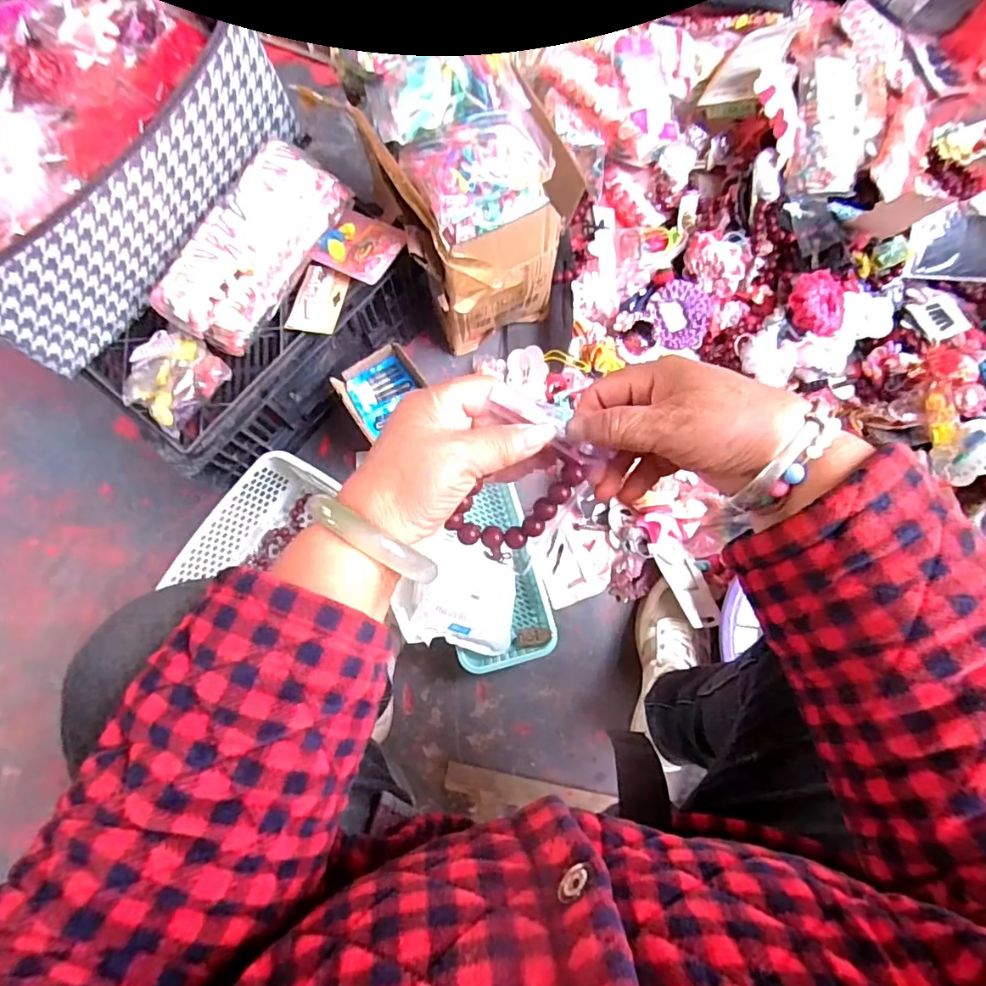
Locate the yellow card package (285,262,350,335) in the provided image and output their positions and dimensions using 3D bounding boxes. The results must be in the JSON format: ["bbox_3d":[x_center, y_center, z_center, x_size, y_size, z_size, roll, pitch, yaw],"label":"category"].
[{"bbox_3d":[-0.204,-0.225,0.627,0.054,0.009,0.083,14,79,3],"label":"yellow card package"}]

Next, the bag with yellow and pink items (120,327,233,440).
[{"bbox_3d":[-0.351,-0.126,0.589,0.106,0.048,0.098,39,81,8],"label":"bag with yellow and pink items"}]

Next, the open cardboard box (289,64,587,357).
[{"bbox_3d":[-0.017,-0.322,0.683,0.193,0.301,0.174,-25,79,-5],"label":"open cardboard box"}]

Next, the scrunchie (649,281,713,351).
[{"bbox_3d":[0.286,-0.269,0.810,0.084,0.025,0.095,-8,78,-2],"label":"scrunchie"}]

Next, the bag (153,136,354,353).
[{"bbox_3d":[-0.259,-0.267,0.591,0.096,0.076,0.236,32,80,6],"label":"bag"}]

